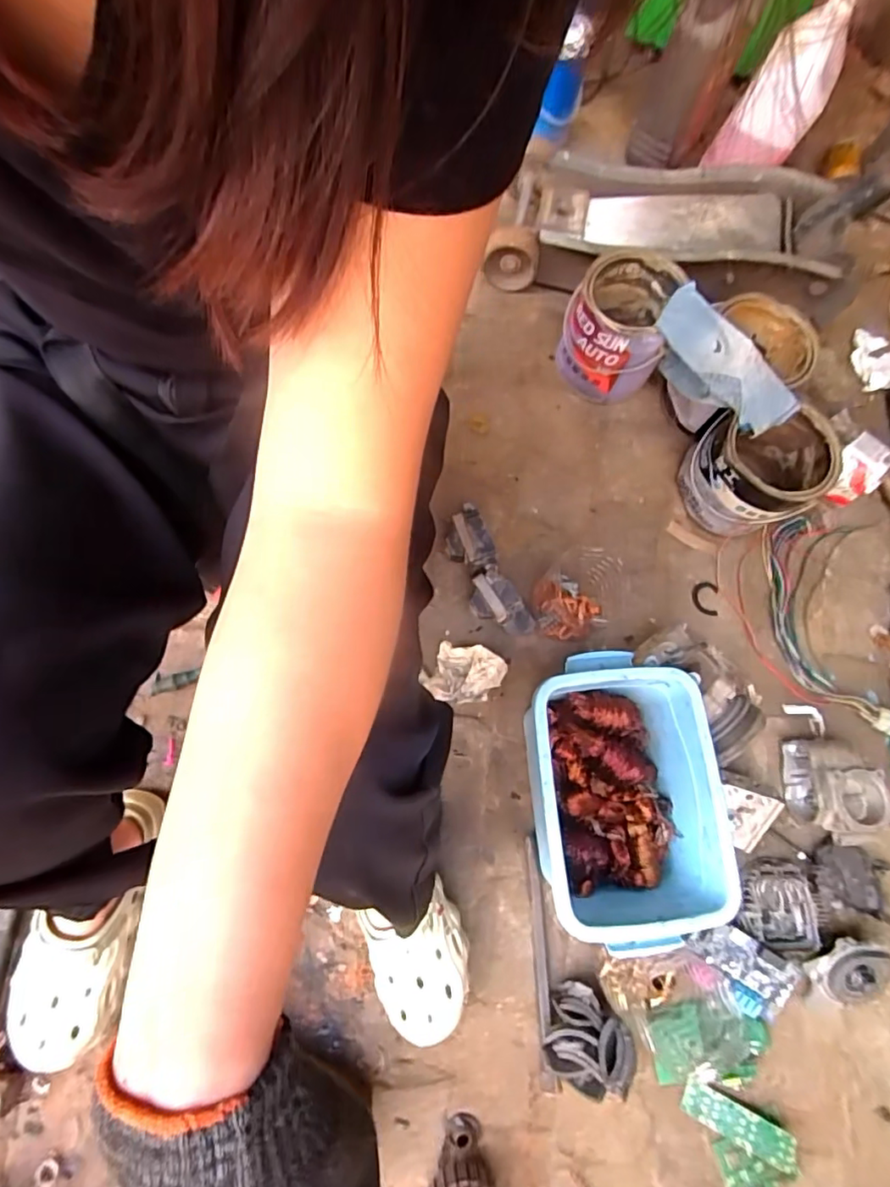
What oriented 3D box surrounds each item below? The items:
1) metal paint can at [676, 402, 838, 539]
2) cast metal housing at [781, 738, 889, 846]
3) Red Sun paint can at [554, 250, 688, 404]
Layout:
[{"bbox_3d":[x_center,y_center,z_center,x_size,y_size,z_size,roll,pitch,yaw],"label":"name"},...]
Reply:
[{"bbox_3d":[0.461,-0.185,0.834,0.171,0.154,0.161,1,75,-3],"label":"metal paint can"},{"bbox_3d":[0.530,0.267,0.755,0.110,0.072,0.132,6,74,1],"label":"cast metal housing"},{"bbox_3d":[0.273,-0.424,0.866,0.154,0.172,0.179,25,75,4],"label":"Red Sun paint can"}]

